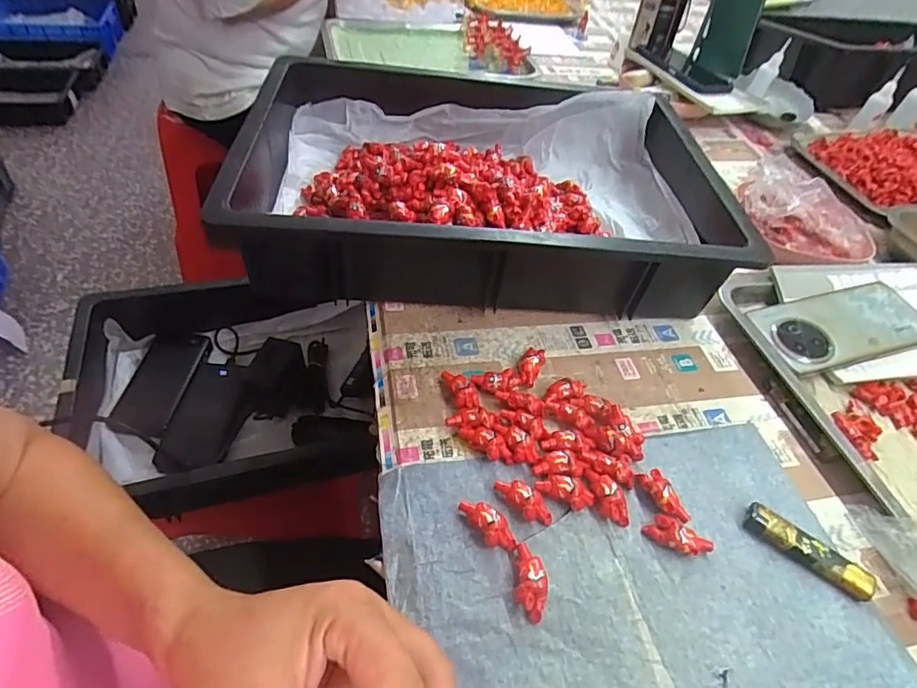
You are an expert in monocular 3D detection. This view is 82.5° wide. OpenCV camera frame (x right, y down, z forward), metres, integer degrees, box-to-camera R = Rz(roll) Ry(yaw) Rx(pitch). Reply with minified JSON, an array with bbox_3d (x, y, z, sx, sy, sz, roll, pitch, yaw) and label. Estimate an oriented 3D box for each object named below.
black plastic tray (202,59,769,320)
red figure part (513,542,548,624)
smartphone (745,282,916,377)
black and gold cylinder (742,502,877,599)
[{"bbox_3d":[0.014,-0.167,0.546,0.454,0.104,0.331,2,47,-6],"label":"black plastic tray"},{"bbox_3d":[0.043,0.142,0.314,0.019,0.014,0.041,11,47,2],"label":"red figure part"},{"bbox_3d":[0.357,-0.017,0.483,0.157,0.010,0.076,-12,55,-10],"label":"smartphone"},{"bbox_3d":[0.233,0.138,0.348,0.079,0.014,0.019,33,51,21],"label":"black and gold cylinder"}]

